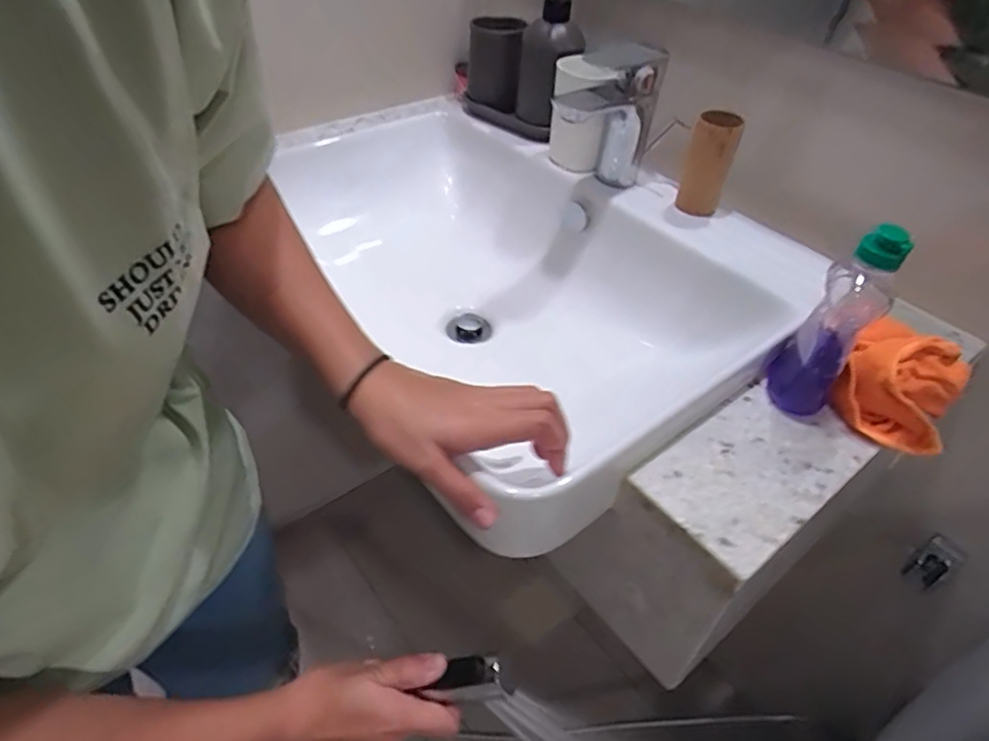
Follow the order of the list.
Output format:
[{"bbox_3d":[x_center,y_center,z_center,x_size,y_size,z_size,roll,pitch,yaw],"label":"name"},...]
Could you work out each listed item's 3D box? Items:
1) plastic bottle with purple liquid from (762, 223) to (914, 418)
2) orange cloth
[{"bbox_3d":[0.274,-0.046,0.485,0.052,0.155,0.077,27,49,22],"label":"plastic bottle with purple liquid"},{"bbox_3d":[0.343,0.011,0.512,0.092,0.068,0.113,29,50,24],"label":"orange cloth"}]

